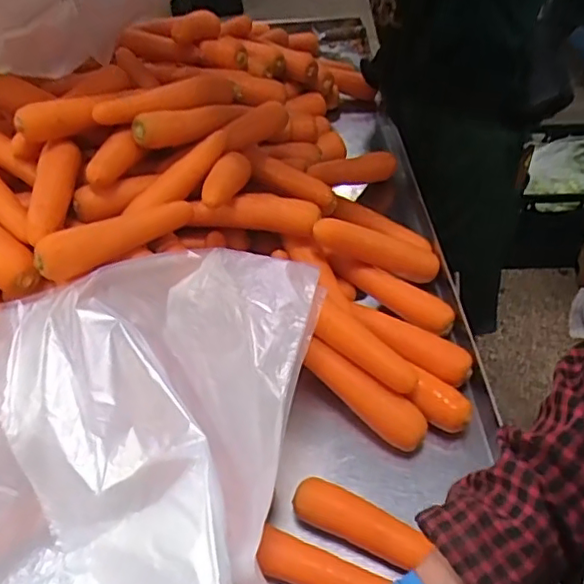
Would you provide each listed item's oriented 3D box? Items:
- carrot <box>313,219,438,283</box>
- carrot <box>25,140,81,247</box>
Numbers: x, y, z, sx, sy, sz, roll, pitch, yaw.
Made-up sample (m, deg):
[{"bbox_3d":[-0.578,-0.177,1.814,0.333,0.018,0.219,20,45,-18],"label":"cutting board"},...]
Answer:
[{"bbox_3d":[0.101,-0.052,0.704,0.173,0.042,0.043,17,41,-22],"label":"carrot"},{"bbox_3d":[-0.265,-0.111,0.659,0.036,0.047,0.157,-4,46,-1],"label":"carrot"}]

